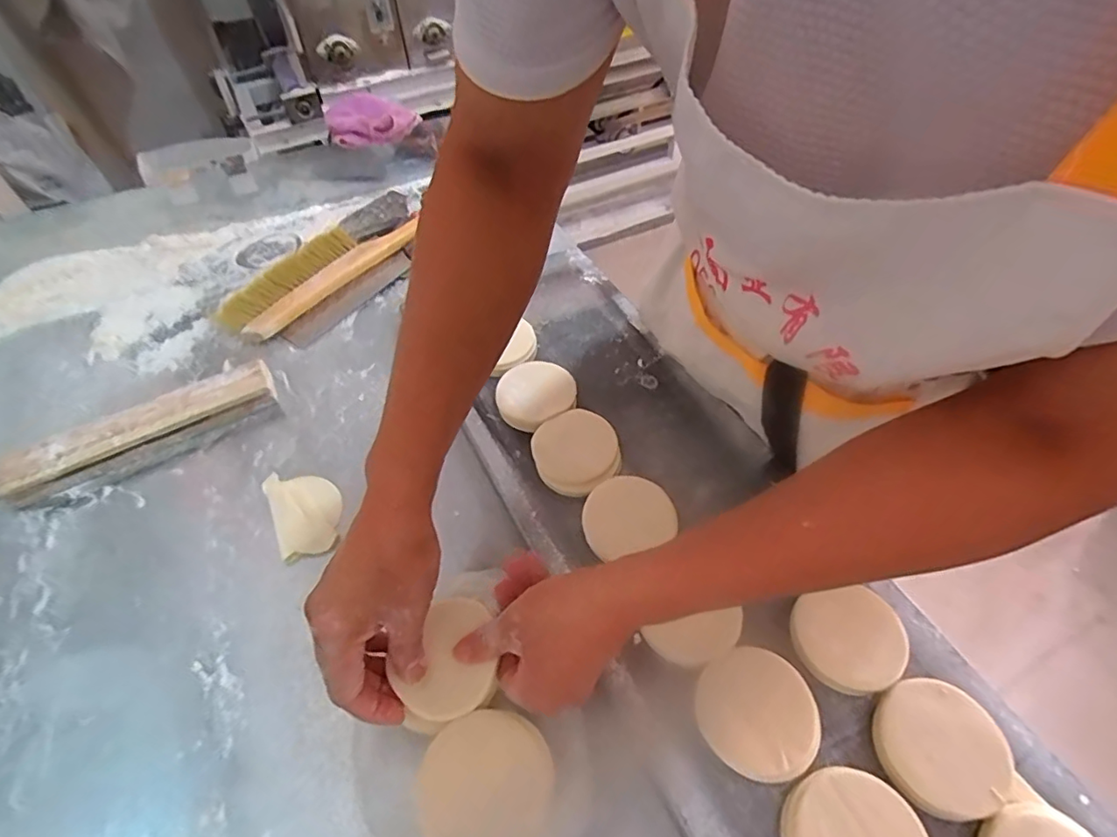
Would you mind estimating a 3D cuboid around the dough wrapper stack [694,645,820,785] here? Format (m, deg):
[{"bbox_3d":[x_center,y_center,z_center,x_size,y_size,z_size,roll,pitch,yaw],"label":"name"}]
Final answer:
[{"bbox_3d":[0.147,0.219,0.412,0.080,0.021,0.089,5,54,6],"label":"dough wrapper stack"}]

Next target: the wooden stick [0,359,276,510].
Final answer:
[{"bbox_3d":[-0.443,0.011,0.591,0.268,0.041,0.063,-30,58,-19],"label":"wooden stick"}]

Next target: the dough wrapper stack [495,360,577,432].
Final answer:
[{"bbox_3d":[-0.025,-0.025,0.609,0.087,0.024,0.079,-30,58,-19],"label":"dough wrapper stack"}]

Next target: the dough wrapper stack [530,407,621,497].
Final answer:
[{"bbox_3d":[0.019,0.036,0.554,0.088,0.027,0.087,-31,58,-19],"label":"dough wrapper stack"}]

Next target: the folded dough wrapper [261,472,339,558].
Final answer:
[{"bbox_3d":[-0.256,0.088,0.551,0.062,0.014,0.109,-27,57,-17],"label":"folded dough wrapper"}]

